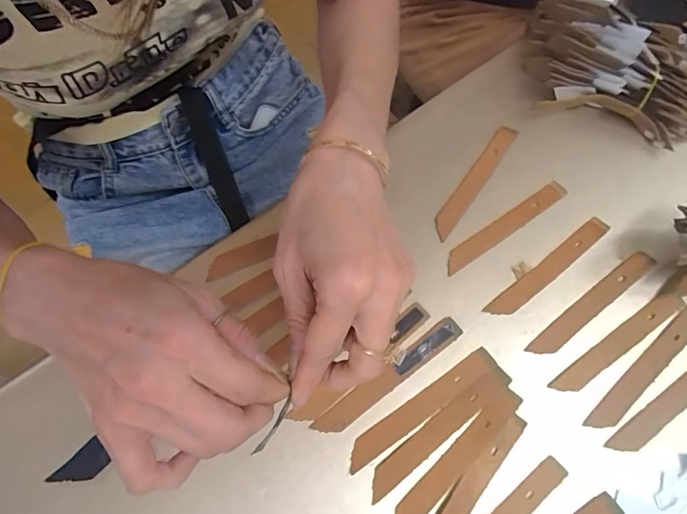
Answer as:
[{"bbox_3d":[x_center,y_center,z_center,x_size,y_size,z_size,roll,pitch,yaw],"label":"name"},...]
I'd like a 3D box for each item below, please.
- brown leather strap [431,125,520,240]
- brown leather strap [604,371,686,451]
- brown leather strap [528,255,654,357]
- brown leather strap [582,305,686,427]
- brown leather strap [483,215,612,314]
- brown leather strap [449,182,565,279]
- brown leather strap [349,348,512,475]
[{"bbox_3d":[0.112,-0.066,0.371,0.017,0.004,0.124,34,73,12],"label":"brown leather strap"},{"bbox_3d":[0.240,0.101,0.311,0.124,0.006,0.016,-34,73,-11],"label":"brown leather strap"},{"bbox_3d":[0.191,0.036,0.332,0.123,0.006,0.017,-36,73,-12],"label":"brown leather strap"},{"bbox_3d":[0.222,0.081,0.317,0.122,0.004,0.018,-42,76,-10],"label":"brown leather strap"},{"bbox_3d":[0.164,0.009,0.344,0.123,0.006,0.018,-36,73,-12],"label":"brown leather strap"},{"bbox_3d":[0.133,-0.026,0.356,0.125,0.004,0.017,-33,73,-11],"label":"brown leather strap"},{"bbox_3d":[0.057,0.107,0.309,0.125,0.005,0.025,-29,72,-10],"label":"brown leather strap"}]

